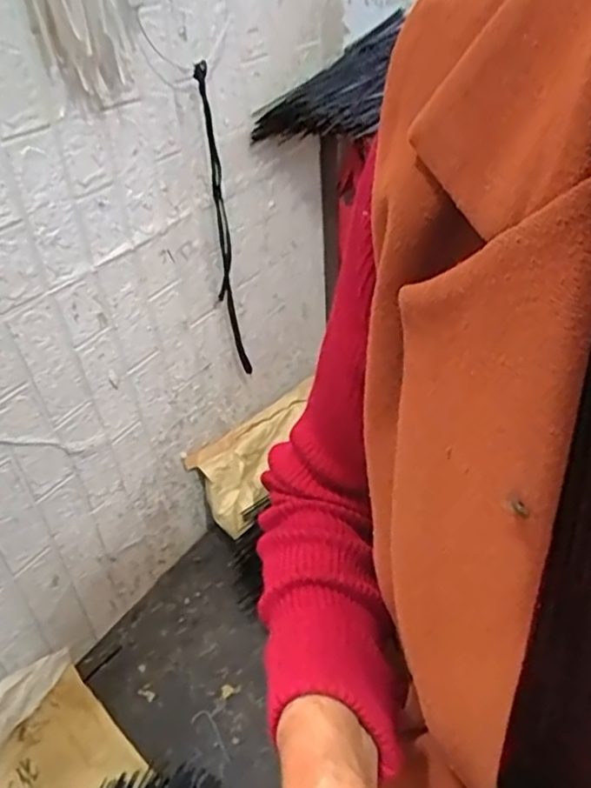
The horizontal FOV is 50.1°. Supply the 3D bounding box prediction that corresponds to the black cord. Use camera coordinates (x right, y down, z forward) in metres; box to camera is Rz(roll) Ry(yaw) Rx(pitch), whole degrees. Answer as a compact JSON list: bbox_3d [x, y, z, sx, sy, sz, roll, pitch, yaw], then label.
[{"bbox_3d":[-0.121,-0.254,1.065,0.034,0.549,0.076,-6,38,-2],"label":"black cord"}]

